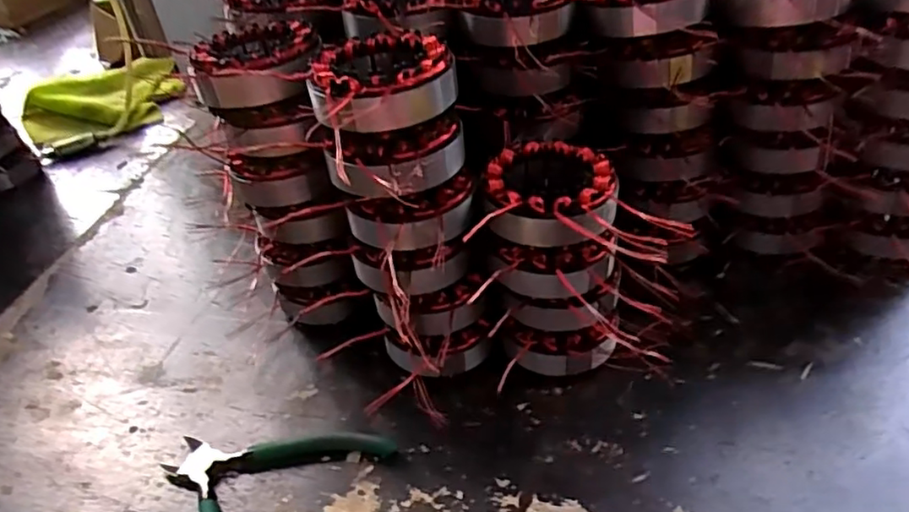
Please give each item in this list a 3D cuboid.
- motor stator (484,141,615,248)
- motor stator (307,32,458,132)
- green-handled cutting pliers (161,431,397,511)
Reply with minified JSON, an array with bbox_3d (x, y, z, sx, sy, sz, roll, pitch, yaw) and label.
[{"bbox_3d":[0.062,-0.038,0.409,0.084,0.038,0.091,-3,39,4],"label":"motor stator"},{"bbox_3d":[-0.043,-0.103,0.373,0.084,0.032,0.081,-15,40,-11],"label":"motor stator"},{"bbox_3d":[-0.127,0.146,0.395,0.131,0.013,0.132,14,45,23],"label":"green-handled cutting pliers"}]

